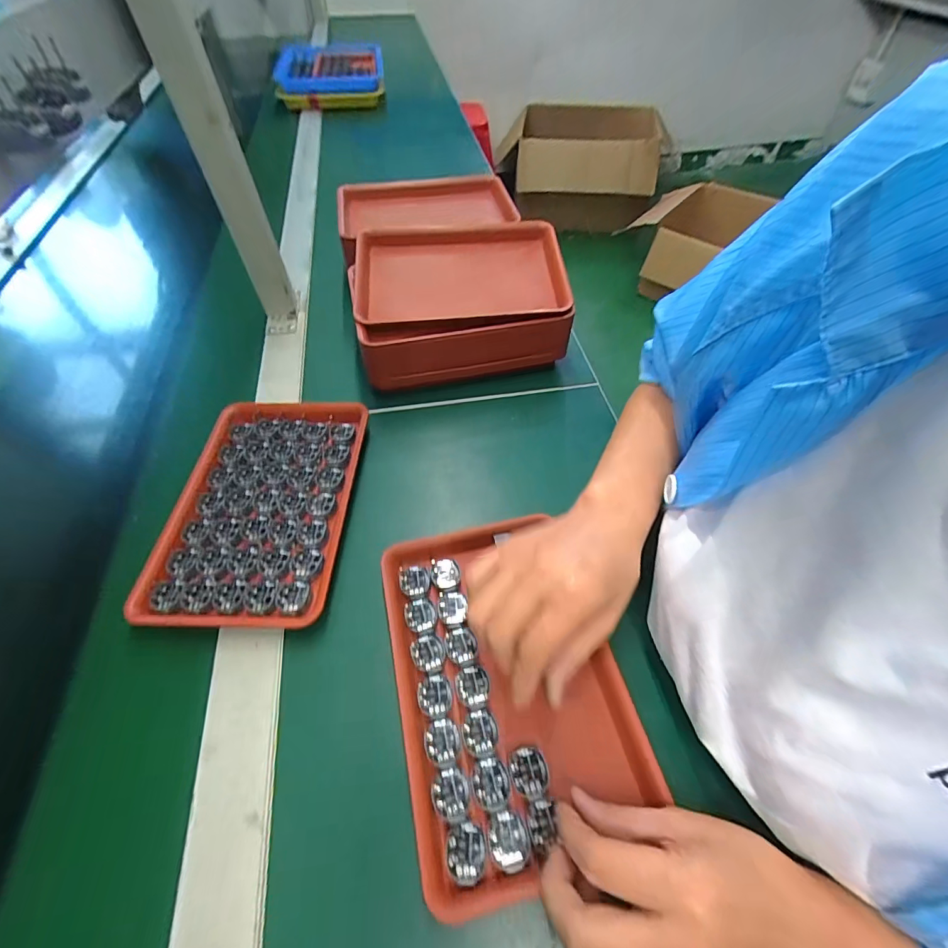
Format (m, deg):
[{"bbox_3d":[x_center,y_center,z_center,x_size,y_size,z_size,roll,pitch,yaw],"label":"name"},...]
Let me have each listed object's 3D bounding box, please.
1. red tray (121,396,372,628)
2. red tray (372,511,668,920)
[{"bbox_3d":[-0.197,0.022,0.411,0.155,0.019,0.234,1,54,2],"label":"red tray"},{"bbox_3d":[0.024,0.144,0.326,0.159,0.022,0.233,-10,53,-10],"label":"red tray"}]

